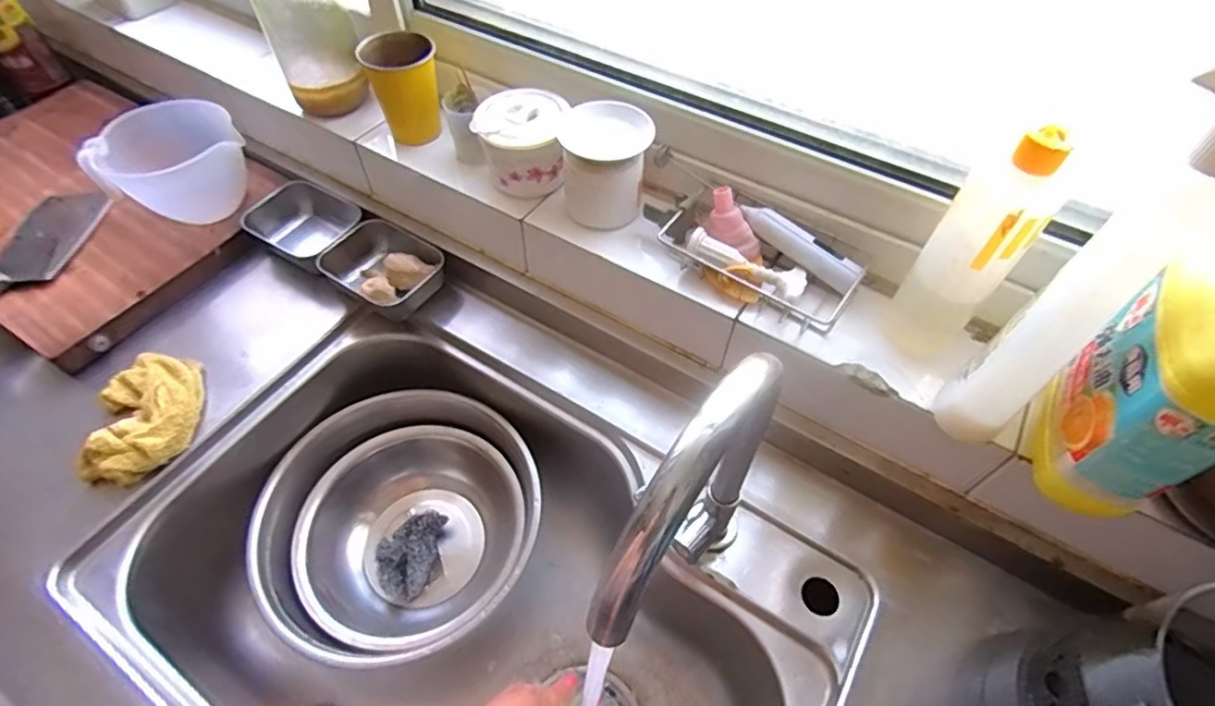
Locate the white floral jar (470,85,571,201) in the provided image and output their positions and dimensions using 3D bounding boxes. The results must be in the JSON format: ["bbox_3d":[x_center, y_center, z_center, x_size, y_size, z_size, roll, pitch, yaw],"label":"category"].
[{"bbox_3d":[-0.090,-0.225,0.652,0.092,0.080,0.093,0,55,0],"label":"white floral jar"}]

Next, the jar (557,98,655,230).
[{"bbox_3d":[-0.002,-0.193,0.622,0.084,0.089,0.083,0,55,0],"label":"jar"}]

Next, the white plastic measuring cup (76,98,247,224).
[{"bbox_3d":[-0.532,-0.228,0.753,0.151,0.104,0.140,0,55,0],"label":"white plastic measuring cup"}]

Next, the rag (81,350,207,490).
[{"bbox_3d":[-0.481,0.062,0.636,0.099,0.046,0.149,-10,56,-7],"label":"rag"}]

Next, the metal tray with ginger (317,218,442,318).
[{"bbox_3d":[-0.270,-0.098,0.748,0.136,0.057,0.099,28,60,18],"label":"metal tray with ginger"}]

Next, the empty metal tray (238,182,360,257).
[{"bbox_3d":[-0.391,-0.162,0.792,0.147,0.063,0.103,25,59,16],"label":"empty metal tray"}]

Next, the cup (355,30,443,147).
[{"bbox_3d":[-0.230,-0.298,0.696,0.074,0.109,0.077,0,55,0],"label":"cup"}]

